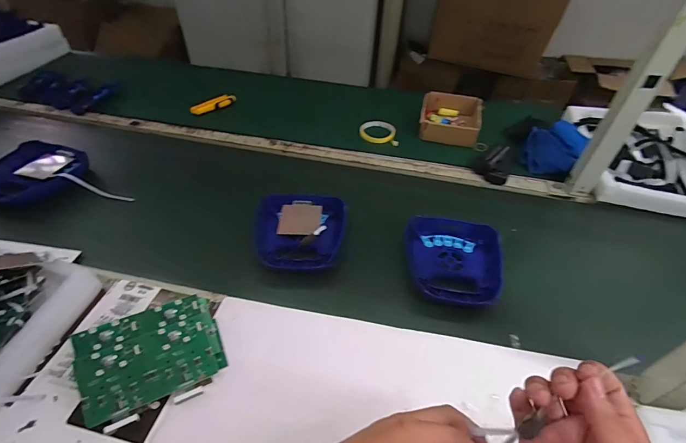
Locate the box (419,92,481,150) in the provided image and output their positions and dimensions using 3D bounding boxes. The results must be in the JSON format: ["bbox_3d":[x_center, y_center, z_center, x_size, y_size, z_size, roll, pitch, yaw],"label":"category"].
[{"bbox_3d":[0.281,-0.266,0.961,0.152,0.061,0.175,12,45,8],"label":"box"}]

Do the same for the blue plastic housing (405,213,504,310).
[{"bbox_3d":[0.189,0.063,0.638,0.157,0.033,0.190,11,45,7],"label":"blue plastic housing"}]

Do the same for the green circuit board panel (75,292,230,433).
[{"bbox_3d":[-0.242,0.177,0.471,0.161,0.029,0.119,-16,78,-21],"label":"green circuit board panel"}]

